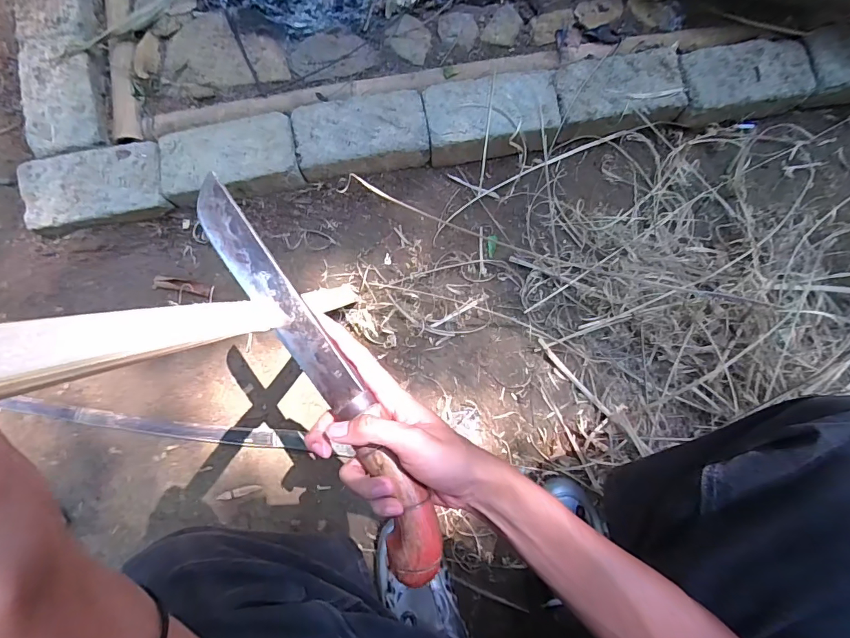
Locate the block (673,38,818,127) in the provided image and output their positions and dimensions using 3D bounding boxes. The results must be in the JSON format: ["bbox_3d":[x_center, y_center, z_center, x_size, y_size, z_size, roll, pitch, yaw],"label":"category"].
[{"bbox_3d":[0.520,-0.392,0.721,0.207,0.060,0.109,-10,81,0],"label":"block"}]

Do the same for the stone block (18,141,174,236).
[{"bbox_3d":[-0.514,-0.204,0.684,0.212,0.049,0.111,-13,82,-1],"label":"stone block"}]

